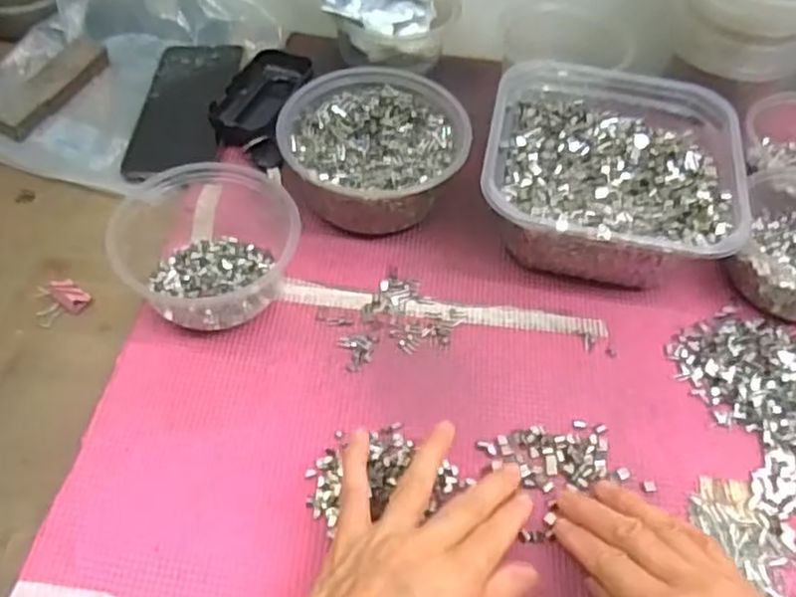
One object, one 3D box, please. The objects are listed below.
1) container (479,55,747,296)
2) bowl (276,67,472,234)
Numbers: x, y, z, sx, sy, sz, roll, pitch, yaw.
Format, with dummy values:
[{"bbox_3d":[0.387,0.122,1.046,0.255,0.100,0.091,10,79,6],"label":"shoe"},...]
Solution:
[{"bbox_3d":[0.151,-0.090,0.522,0.173,0.074,0.178,12,54,6],"label":"container"},{"bbox_3d":[-0.018,-0.109,0.531,0.132,0.057,0.122,2,53,-3],"label":"bowl"}]

